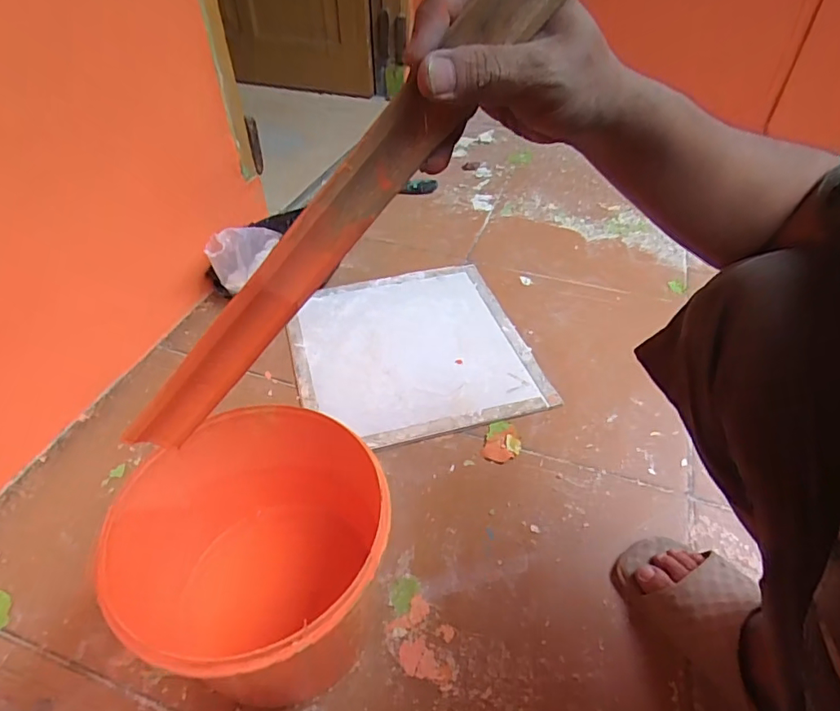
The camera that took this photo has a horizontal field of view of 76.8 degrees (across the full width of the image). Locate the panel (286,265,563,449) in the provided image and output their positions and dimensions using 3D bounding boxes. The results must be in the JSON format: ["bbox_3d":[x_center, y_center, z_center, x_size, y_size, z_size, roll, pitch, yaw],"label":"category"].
[{"bbox_3d":[-0.016,-0.014,0.823,0.344,0.015,0.342,-10,44,-15],"label":"panel"}]

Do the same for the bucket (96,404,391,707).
[{"bbox_3d":[-0.132,0.194,0.483,0.210,0.195,0.207,-1,44,1],"label":"bucket"}]

